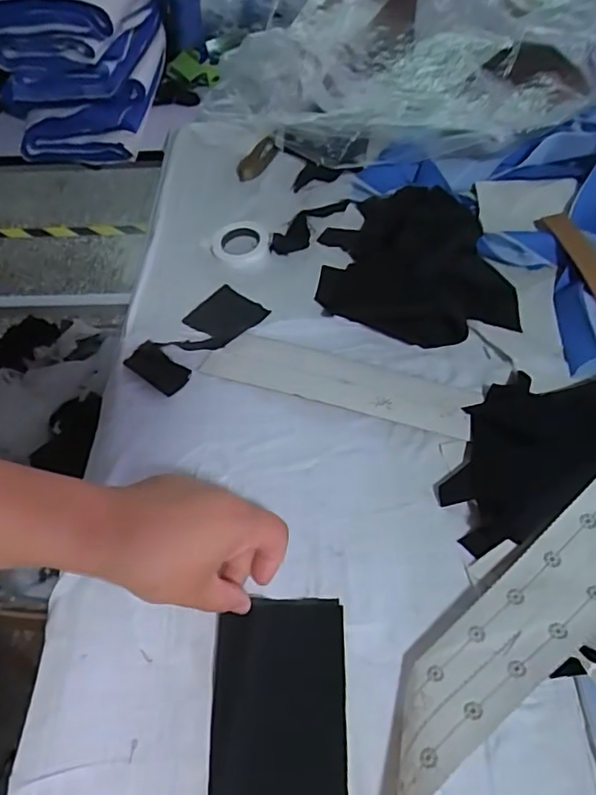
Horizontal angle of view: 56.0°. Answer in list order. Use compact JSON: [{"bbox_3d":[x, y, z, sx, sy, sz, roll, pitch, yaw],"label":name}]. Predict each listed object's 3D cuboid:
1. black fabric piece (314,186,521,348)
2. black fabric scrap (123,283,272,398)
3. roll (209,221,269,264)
[{"bbox_3d":[0.109,-0.137,0.523,0.174,0.043,0.184,3,56,7],"label":"black fabric piece"},{"bbox_3d":[-0.089,-0.057,0.506,0.058,0.006,0.126,36,66,25],"label":"black fabric scrap"},{"bbox_3d":[-0.058,-0.157,0.572,0.057,0.008,0.057,-2,56,3],"label":"roll"}]

